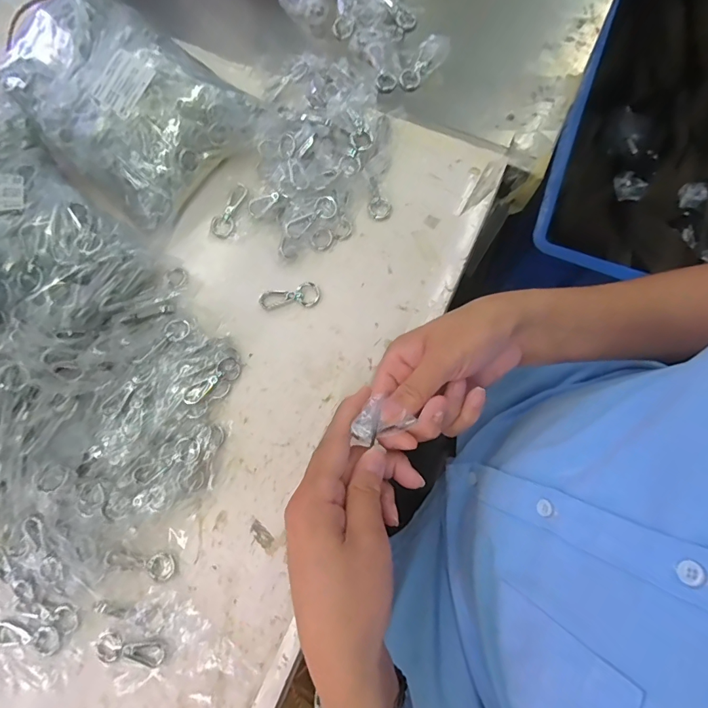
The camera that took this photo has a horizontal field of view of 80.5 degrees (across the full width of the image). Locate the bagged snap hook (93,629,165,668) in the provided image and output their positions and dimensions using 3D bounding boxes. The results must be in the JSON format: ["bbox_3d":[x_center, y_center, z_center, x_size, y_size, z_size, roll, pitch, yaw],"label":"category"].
[{"bbox_3d":[-0.180,0.236,0.333,0.059,0.004,0.022,12,77,4],"label":"bagged snap hook"}]

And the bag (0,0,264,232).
[{"bbox_3d":[-0.228,-0.246,0.398,0.224,0.057,0.165,39,94,-2],"label":"bag"}]

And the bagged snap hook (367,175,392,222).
[{"bbox_3d":[0.024,-0.156,0.422,0.023,0.007,0.044,-11,92,-1],"label":"bagged snap hook"}]

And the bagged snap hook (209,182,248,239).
[{"bbox_3d":[-0.127,-0.146,0.423,0.023,0.012,0.057,22,78,6],"label":"bagged snap hook"}]

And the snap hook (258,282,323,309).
[{"bbox_3d":[-0.063,-0.056,0.405,0.060,0.008,0.025,-9,77,-1],"label":"snap hook"}]

